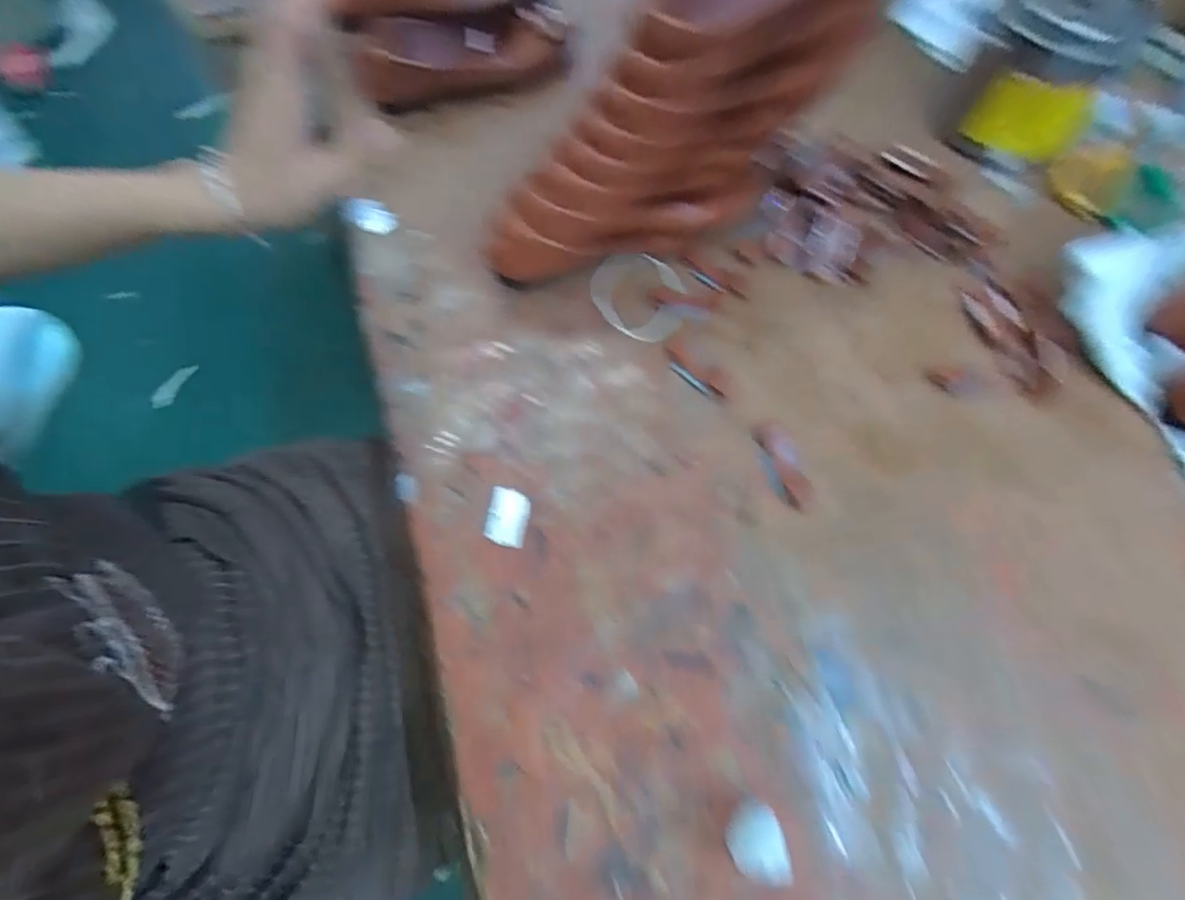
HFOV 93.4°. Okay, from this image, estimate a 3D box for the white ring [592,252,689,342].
[{"bbox_3d":[0.041,-0.137,0.490,0.089,0.013,0.072,33,72,13],"label":"white ring"}]

